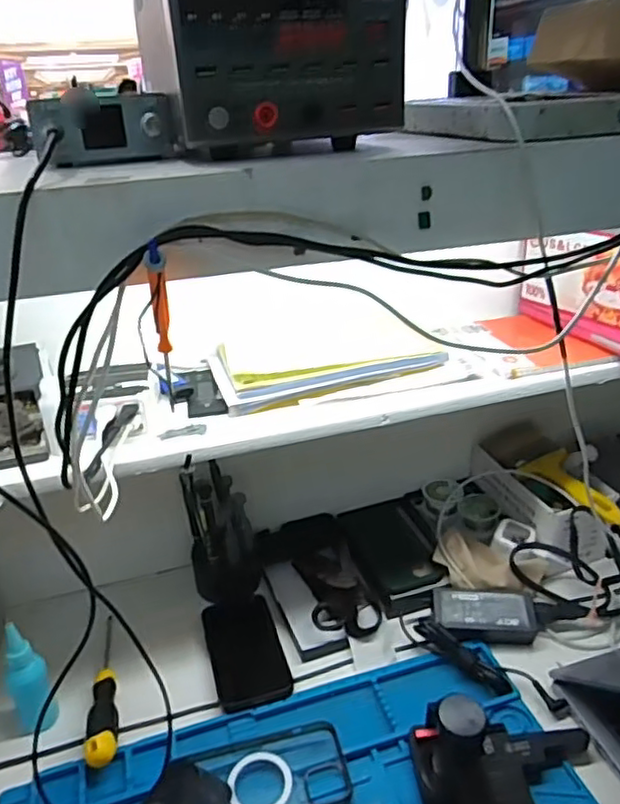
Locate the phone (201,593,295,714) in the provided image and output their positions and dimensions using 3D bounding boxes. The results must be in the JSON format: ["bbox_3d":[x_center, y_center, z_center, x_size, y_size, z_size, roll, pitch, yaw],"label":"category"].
[{"bbox_3d":[-0.069,0.261,0.675,0.074,0.005,0.143,-9,27,-13],"label":"phone"}]

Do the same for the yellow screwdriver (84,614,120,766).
[{"bbox_3d":[-0.210,0.280,0.643,0.027,0.032,0.192,-9,27,-13],"label":"yellow screwdriver"}]

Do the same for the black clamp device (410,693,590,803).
[{"bbox_3d":[0.170,0.284,0.511,0.157,0.105,0.112,-4,27,-3],"label":"black clamp device"}]

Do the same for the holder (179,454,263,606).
[{"bbox_3d":[-0.103,0.151,0.745,0.078,0.161,0.063,-9,27,-12],"label":"holder"}]

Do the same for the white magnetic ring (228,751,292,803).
[{"bbox_3d":[-0.043,0.328,0.548,0.053,0.006,0.057,-2,27,1],"label":"white magnetic ring"}]

